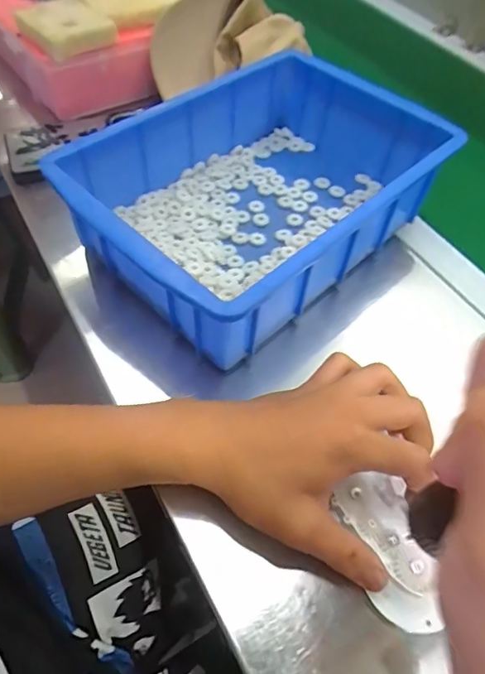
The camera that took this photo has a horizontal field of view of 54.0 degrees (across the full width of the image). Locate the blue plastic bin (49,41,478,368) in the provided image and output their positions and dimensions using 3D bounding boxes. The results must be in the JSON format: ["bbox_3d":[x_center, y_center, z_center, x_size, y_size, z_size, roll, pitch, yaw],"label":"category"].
[{"bbox_3d":[0.020,-0.121,0.402,0.203,0.088,0.303,40,62,22],"label":"blue plastic bin"}]

